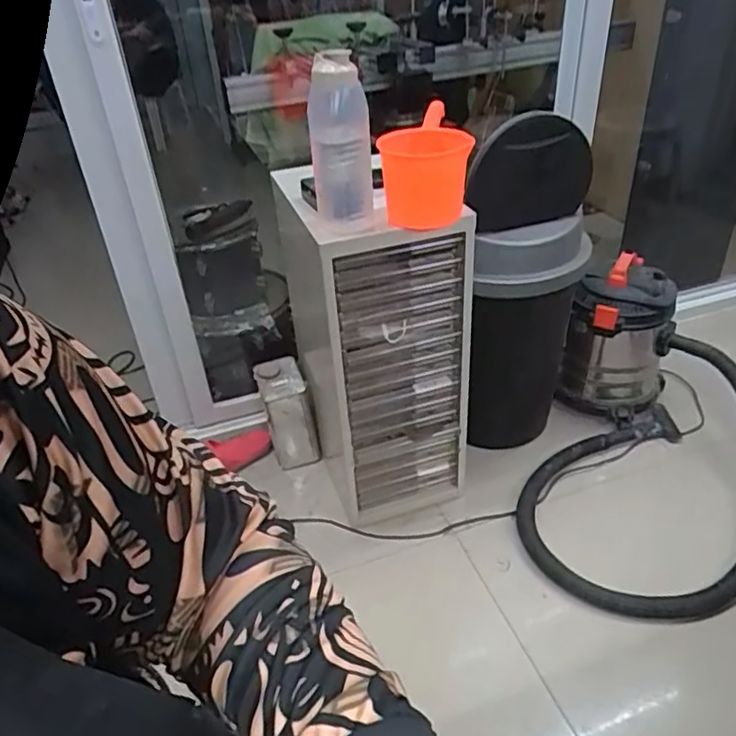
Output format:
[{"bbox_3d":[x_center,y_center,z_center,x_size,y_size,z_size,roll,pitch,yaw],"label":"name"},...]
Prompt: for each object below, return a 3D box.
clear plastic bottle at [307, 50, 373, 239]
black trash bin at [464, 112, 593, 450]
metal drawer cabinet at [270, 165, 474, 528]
[{"bbox_3d":[-0.045,-0.359,1.011,0.099,0.255,0.099,-8,35,0],"label":"clear plastic bottle"},{"bbox_3d":[0.349,-0.137,1.381,0.243,0.744,0.217,1,36,12],"label":"black trash bin"},{"bbox_3d":[0.022,-0.058,1.383,0.324,0.688,0.394,-13,36,-8],"label":"metal drawer cabinet"}]

